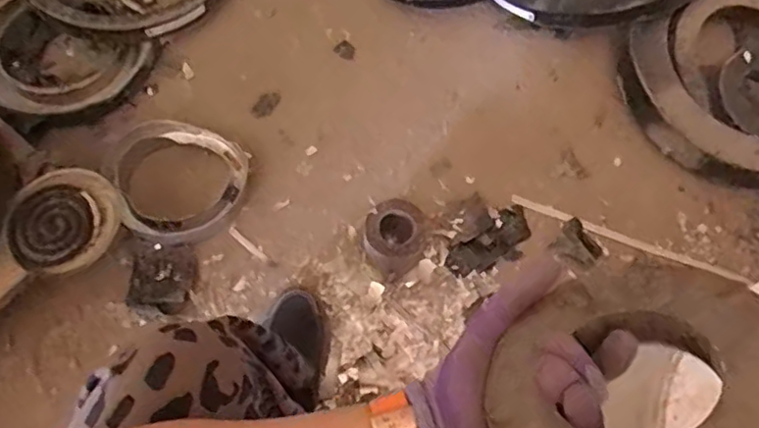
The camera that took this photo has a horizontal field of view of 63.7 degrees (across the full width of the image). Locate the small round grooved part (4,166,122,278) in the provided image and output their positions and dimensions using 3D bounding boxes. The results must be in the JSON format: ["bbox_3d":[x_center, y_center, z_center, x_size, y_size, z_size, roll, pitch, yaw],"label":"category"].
[{"bbox_3d":[-0.395,0.010,0.766,0.119,0.058,0.124,-1,69,1],"label":"small round grooved part"}]

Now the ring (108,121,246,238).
[{"bbox_3d":[-0.295,-0.062,0.906,0.185,0.046,0.185,1,66,-2],"label":"ring"}]

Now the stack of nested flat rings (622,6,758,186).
[{"bbox_3d":[0.599,-0.213,0.973,0.391,0.088,0.338,-31,71,-15],"label":"stack of nested flat rings"}]

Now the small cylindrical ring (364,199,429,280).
[{"bbox_3d":[0.023,0.035,0.851,0.086,0.068,0.095,26,68,10],"label":"small cylindrical ring"}]

